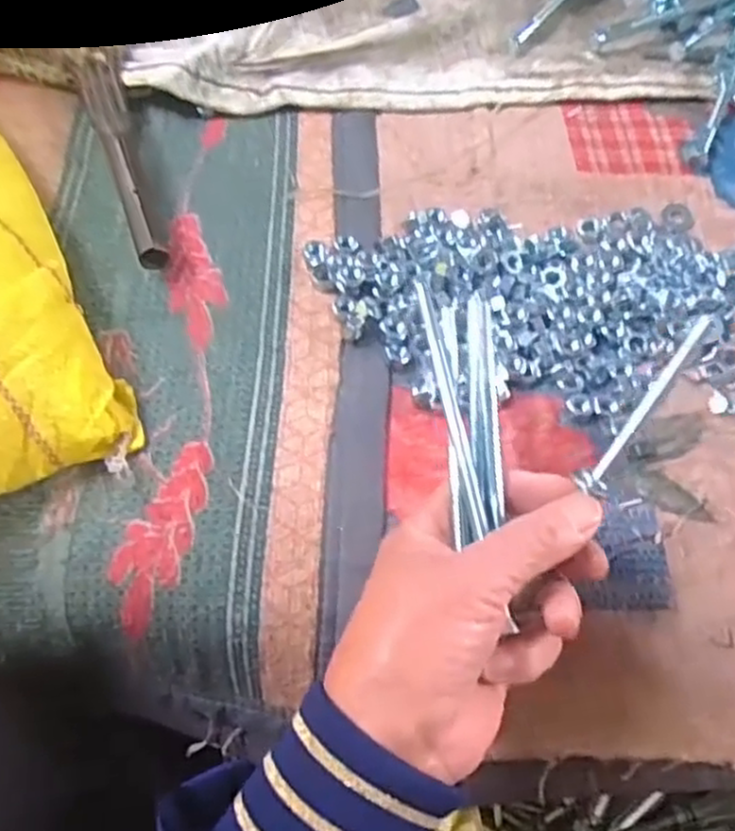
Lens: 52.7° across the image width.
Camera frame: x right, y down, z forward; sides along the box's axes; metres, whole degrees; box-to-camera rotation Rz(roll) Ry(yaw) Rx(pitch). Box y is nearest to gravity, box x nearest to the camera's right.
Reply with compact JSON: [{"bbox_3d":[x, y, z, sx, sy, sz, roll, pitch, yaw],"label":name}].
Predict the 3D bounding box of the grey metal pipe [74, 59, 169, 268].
[{"bbox_3d":[-0.143,-0.149,0.433,0.023,0.024,0.167,-17,65,-9],"label":"grey metal pipe"}]

